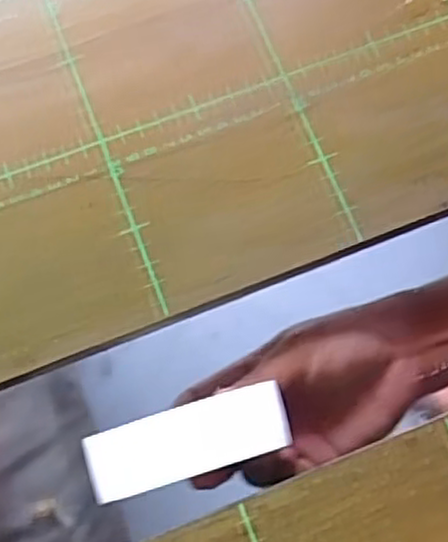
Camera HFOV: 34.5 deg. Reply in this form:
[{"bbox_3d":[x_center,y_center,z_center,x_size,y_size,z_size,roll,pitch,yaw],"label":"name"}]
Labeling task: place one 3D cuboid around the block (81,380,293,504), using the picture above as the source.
[{"bbox_3d":[-0.018,0.079,0.339,0.091,0.019,0.032,-17,75,-2],"label":"block"}]

